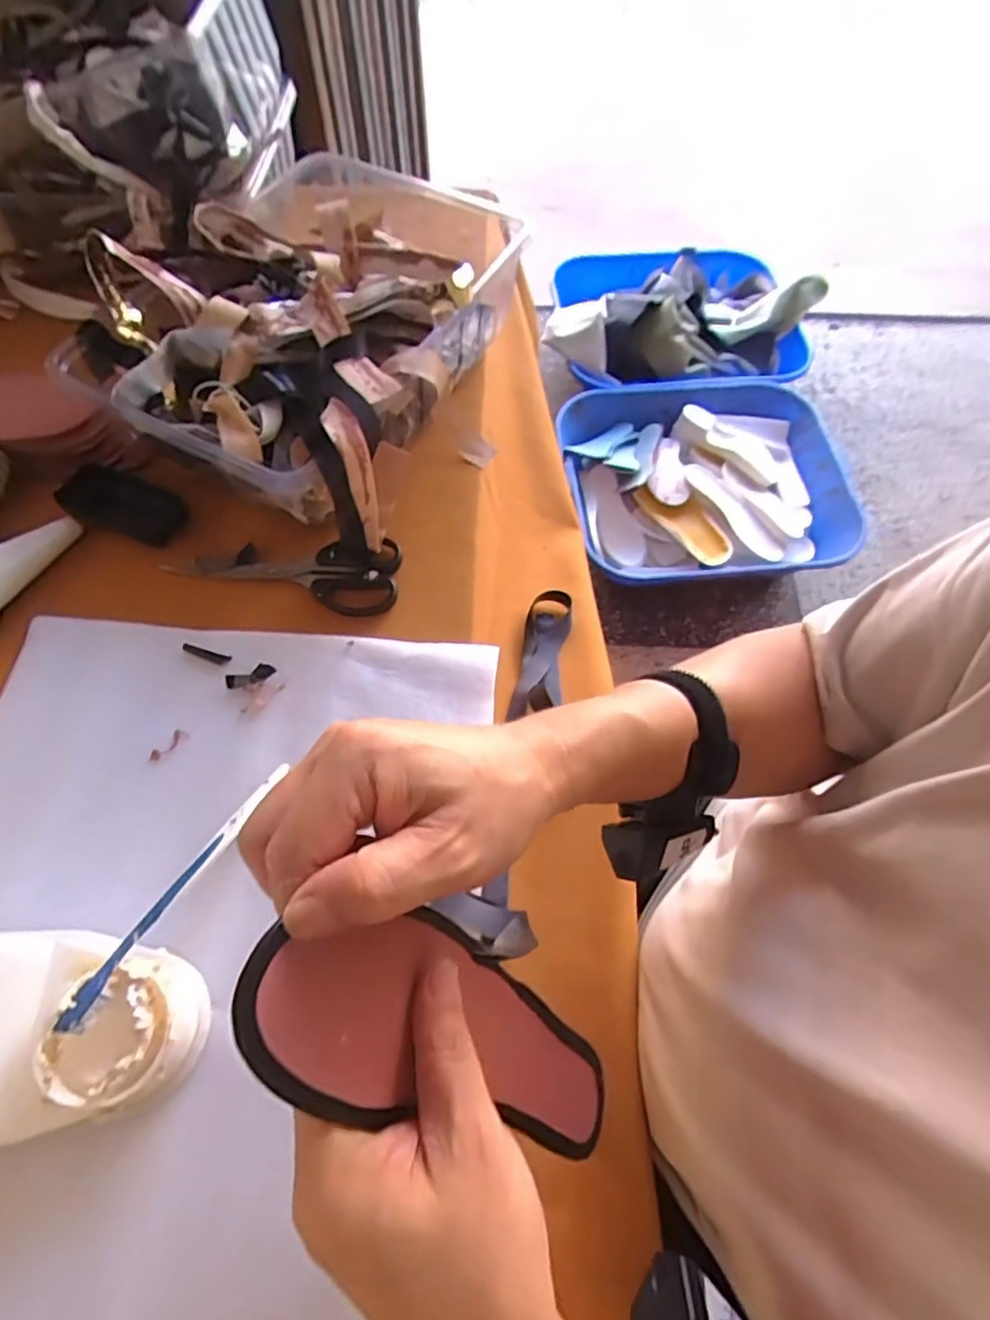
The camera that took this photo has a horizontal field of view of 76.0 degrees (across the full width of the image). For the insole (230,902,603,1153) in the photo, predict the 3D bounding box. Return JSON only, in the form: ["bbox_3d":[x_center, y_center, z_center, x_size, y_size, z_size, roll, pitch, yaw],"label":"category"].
[{"bbox_3d":[-0.009,0.167,0.282,0.009,0.247,0.070,-2,55,40],"label":"insole"}]

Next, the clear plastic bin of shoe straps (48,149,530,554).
[{"bbox_3d":[-0.200,-0.275,0.577,0.336,0.120,0.284,21,64,10],"label":"clear plastic bin of shoe straps"}]

